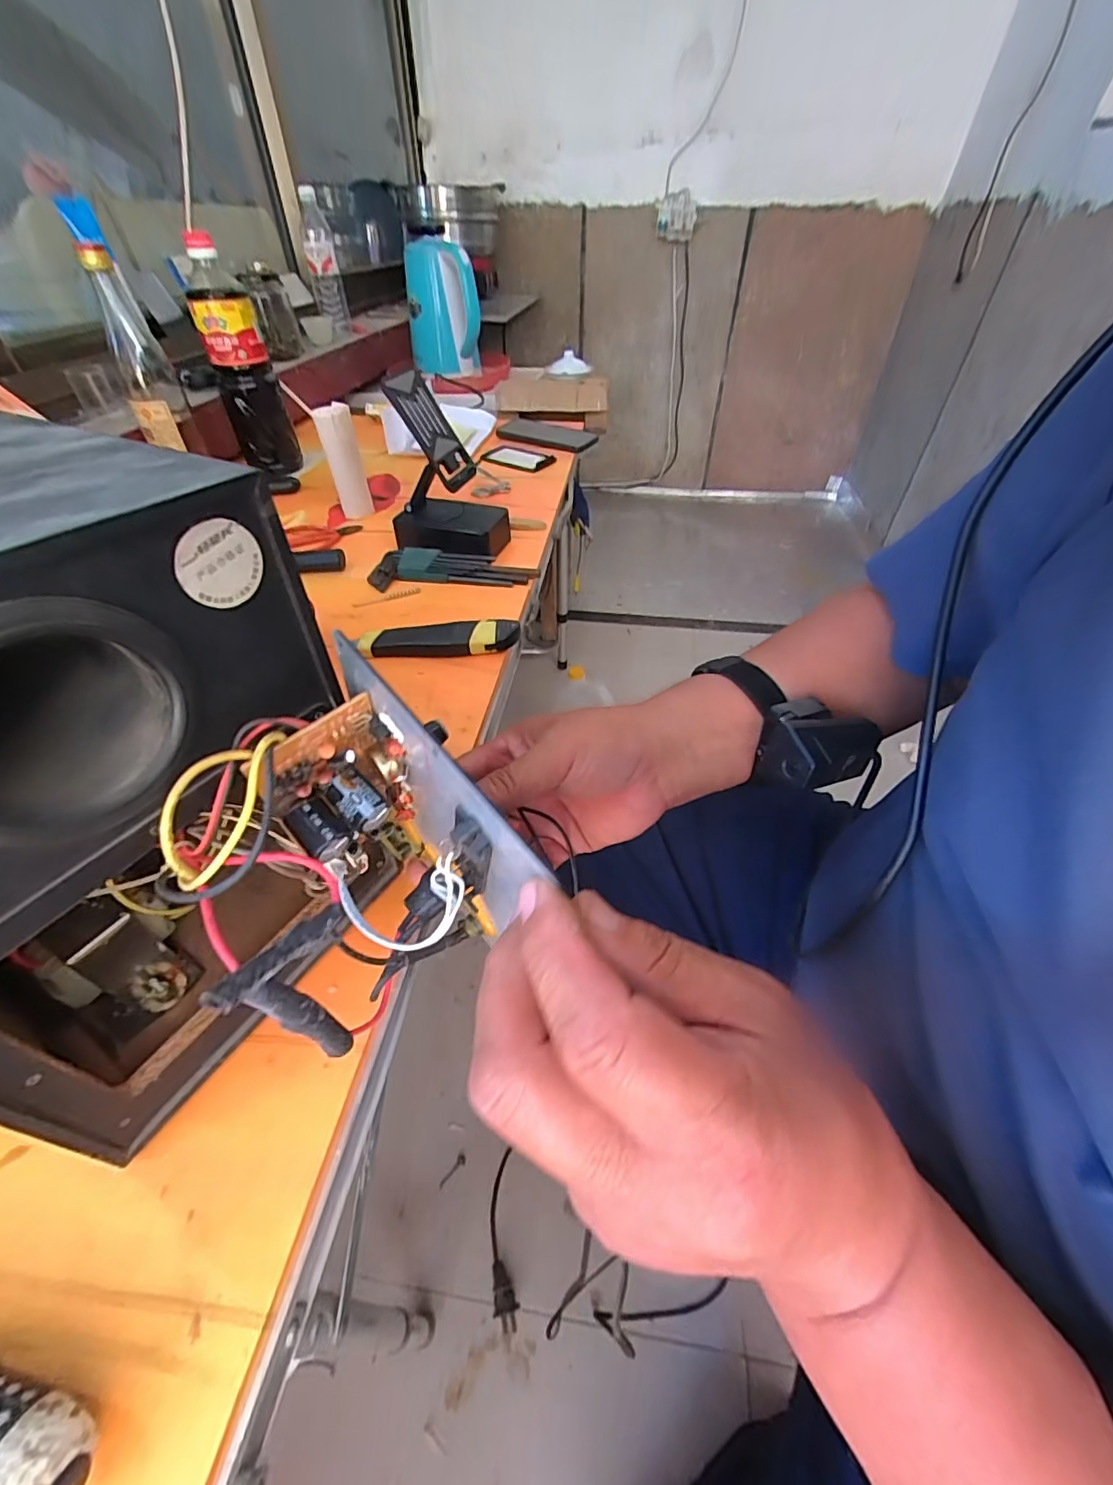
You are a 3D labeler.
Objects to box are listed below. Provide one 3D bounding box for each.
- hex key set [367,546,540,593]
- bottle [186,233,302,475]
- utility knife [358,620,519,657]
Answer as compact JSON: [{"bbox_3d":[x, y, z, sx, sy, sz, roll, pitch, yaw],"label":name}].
[{"bbox_3d":[-0.112,-0.188,0.581,0.176,0.018,0.060,5,44,5],"label":"hex key set"},{"bbox_3d":[-0.435,-0.521,0.749,0.079,0.251,0.066,-12,46,-12],"label":"bottle"},{"bbox_3d":[-0.105,-0.096,0.484,0.140,0.015,0.037,-6,45,-7],"label":"utility knife"}]

